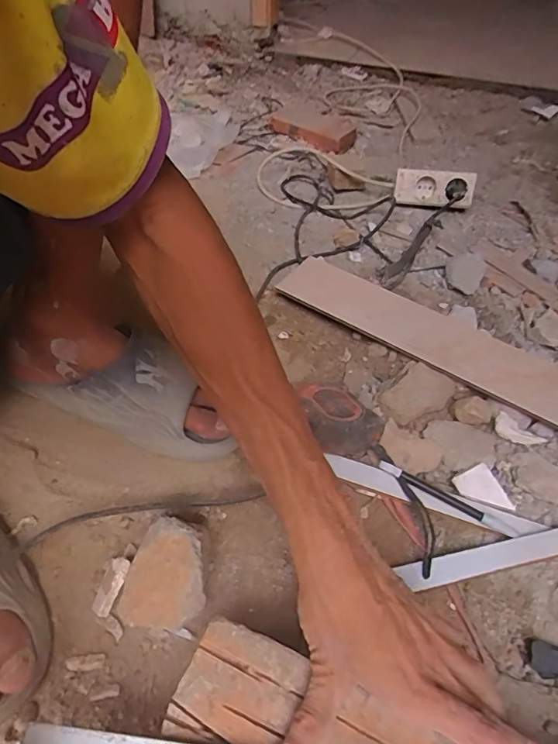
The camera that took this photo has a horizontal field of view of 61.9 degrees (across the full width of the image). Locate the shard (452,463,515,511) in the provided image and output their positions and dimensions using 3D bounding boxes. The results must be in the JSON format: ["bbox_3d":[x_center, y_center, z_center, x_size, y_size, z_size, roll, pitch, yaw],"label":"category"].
[{"bbox_3d":[0.210,0.124,0.479,0.040,0.006,0.053,-28,74,-14],"label":"shard"}]

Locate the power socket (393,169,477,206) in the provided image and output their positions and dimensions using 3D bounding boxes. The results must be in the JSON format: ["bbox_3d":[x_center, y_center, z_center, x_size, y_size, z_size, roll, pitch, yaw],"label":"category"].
[{"bbox_3d":[0.273,-0.324,0.821,0.132,0.068,0.039,13,49,24],"label":"power socket"}]

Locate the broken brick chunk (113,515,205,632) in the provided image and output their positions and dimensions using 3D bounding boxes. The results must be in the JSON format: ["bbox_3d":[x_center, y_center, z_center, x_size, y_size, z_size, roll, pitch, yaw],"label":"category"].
[{"bbox_3d":[-0.092,0.172,0.396,0.079,0.032,0.079,2,74,26],"label":"broken brick chunk"}]

